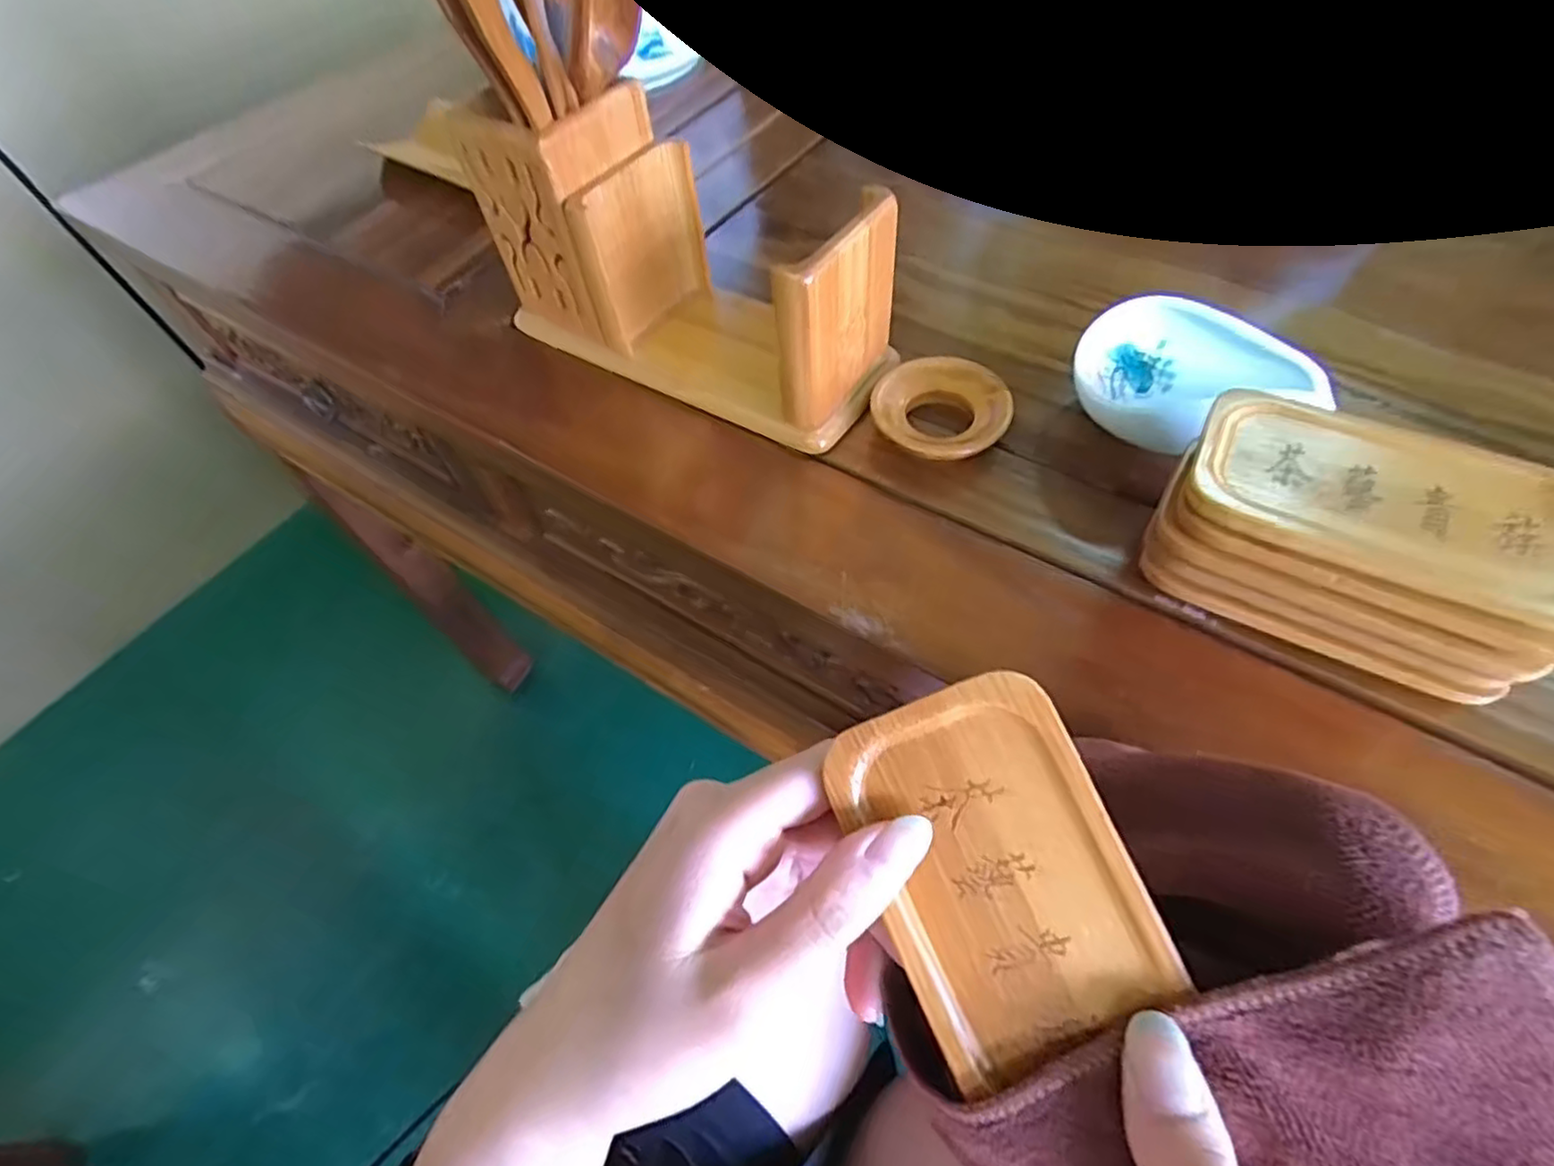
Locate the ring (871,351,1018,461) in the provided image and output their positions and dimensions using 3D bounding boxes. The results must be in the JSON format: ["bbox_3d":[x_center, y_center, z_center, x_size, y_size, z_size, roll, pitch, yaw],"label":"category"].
[{"bbox_3d":[0.070,-0.073,0.299,0.057,0.019,0.054,-2,55,3],"label":"ring"}]

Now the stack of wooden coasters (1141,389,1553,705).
[{"bbox_3d":[0.180,-0.010,0.221,0.106,0.062,0.056,23,60,19],"label":"stack of wooden coasters"}]

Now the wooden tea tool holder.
[{"bbox_3d":[-0.040,-0.145,0.307,0.184,0.102,0.073,31,62,23],"label":"wooden tea tool holder"}]

